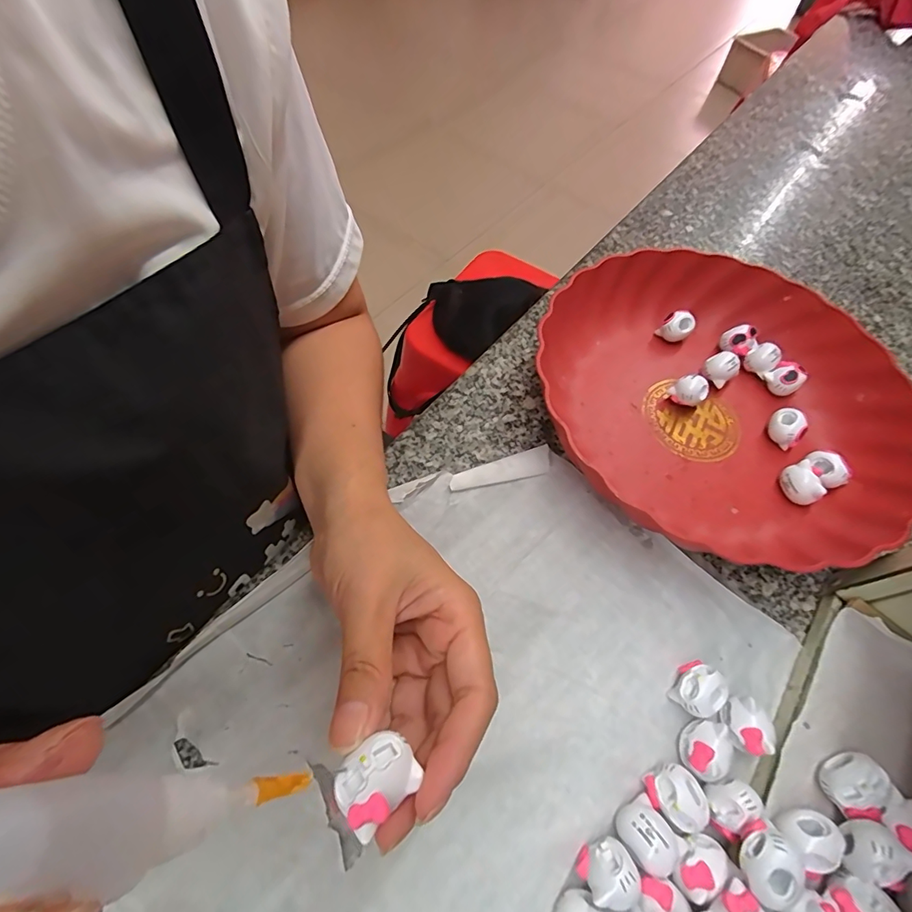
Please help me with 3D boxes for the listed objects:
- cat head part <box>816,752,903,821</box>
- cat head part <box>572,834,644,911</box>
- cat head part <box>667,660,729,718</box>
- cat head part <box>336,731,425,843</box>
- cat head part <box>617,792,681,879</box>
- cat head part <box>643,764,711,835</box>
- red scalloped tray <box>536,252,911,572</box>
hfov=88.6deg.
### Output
[{"bbox_3d":[0.173,0.143,0.202,0.021,0.016,0.021,-24,64,-18],"label":"cat head part"},{"bbox_3d":[0.063,0.172,0.192,0.020,0.026,0.021,2,59,-3],"label":"cat head part"},{"bbox_3d":[0.120,0.117,0.234,0.022,0.019,0.021,-23,63,-17],"label":"cat head part"},{"bbox_3d":[-0.025,0.098,0.141,0.023,0.006,0.019,-37,68,-23],"label":"cat head part"},{"bbox_3d":[0.082,0.165,0.201,0.020,0.020,0.026,-25,64,-18],"label":"cat head part"},{"bbox_3d":[0.099,0.153,0.210,0.021,0.020,0.023,2,59,-3],"label":"cat head part"},{"bbox_3d":[0.173,-0.042,0.318,0.222,0.048,0.230,4,59,-2],"label":"red scalloped tray"}]

